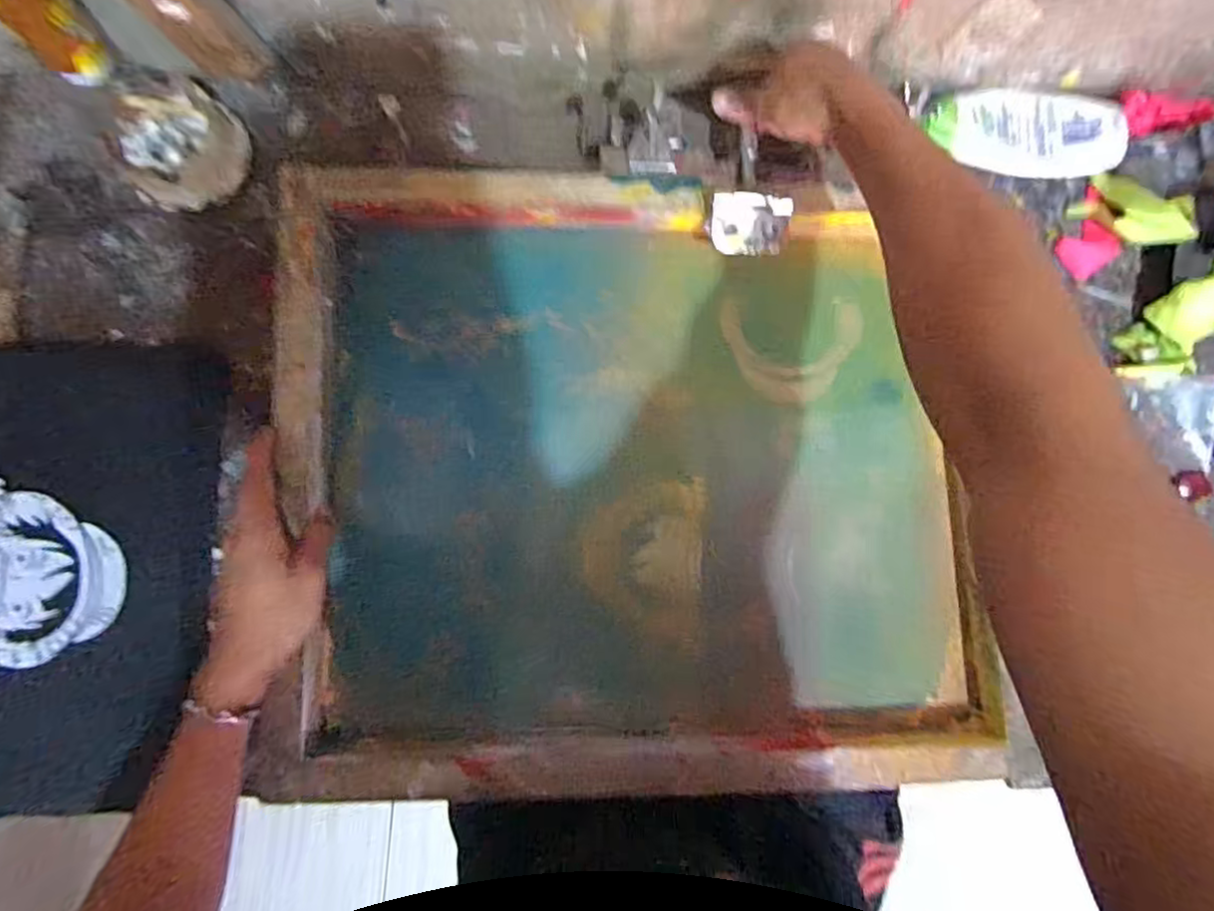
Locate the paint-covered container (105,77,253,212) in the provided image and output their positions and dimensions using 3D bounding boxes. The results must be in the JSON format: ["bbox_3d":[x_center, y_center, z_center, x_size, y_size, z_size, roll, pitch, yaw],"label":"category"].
[{"bbox_3d":[-0.335,-0.243,0.498,0.092,0.035,0.094,0,82,-3],"label":"paint-covered container"}]

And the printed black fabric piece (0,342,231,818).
[{"bbox_3d":[-0.396,0.082,0.465,0.196,0.039,0.341,1,82,-3],"label":"printed black fabric piece"}]

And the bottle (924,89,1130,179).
[{"bbox_3d":[0.349,-0.278,0.535,0.168,0.029,0.069,7,82,-3],"label":"bottle"}]

